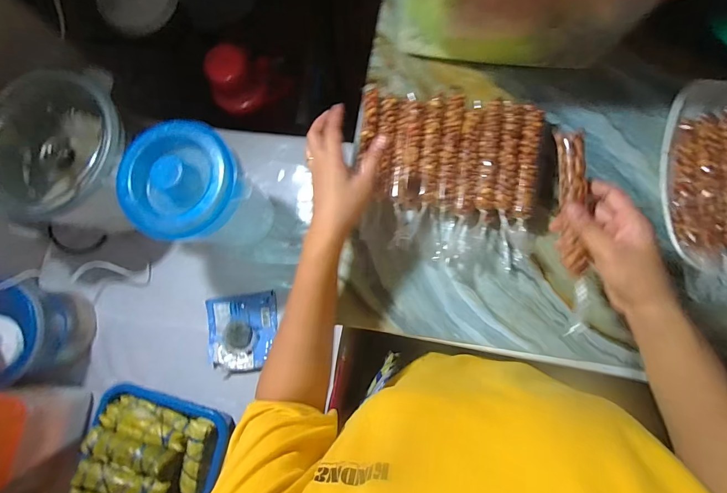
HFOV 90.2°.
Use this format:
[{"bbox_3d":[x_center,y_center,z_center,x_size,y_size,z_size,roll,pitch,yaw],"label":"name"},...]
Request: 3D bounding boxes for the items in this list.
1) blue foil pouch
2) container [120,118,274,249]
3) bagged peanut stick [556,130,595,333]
[{"bbox_3d":[-0.233,0.167,0.702,0.134,0.043,0.146,-7,81,5],"label":"blue foil pouch"},{"bbox_3d":[-0.262,-0.086,0.628,0.157,0.239,0.170,-1,81,6],"label":"container"},{"bbox_3d":[0.217,-0.016,0.373,0.023,0.018,0.207,-1,88,6],"label":"bagged peanut stick"}]

